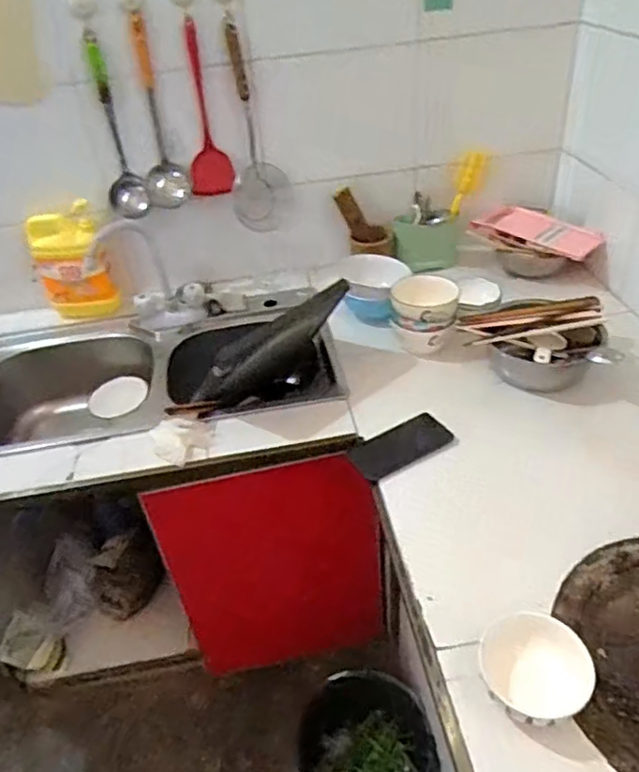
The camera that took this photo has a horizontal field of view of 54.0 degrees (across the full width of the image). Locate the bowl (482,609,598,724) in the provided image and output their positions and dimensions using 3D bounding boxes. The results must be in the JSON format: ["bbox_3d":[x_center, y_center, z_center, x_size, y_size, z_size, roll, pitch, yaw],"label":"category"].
[{"bbox_3d":[0.229,0.307,0.672,0.113,0.051,0.121,11,41,23],"label":"bowl"}]

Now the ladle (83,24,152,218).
[{"bbox_3d":[-0.400,-0.486,1.202,0.074,0.325,0.043,-21,40,-17],"label":"ladle"}]

